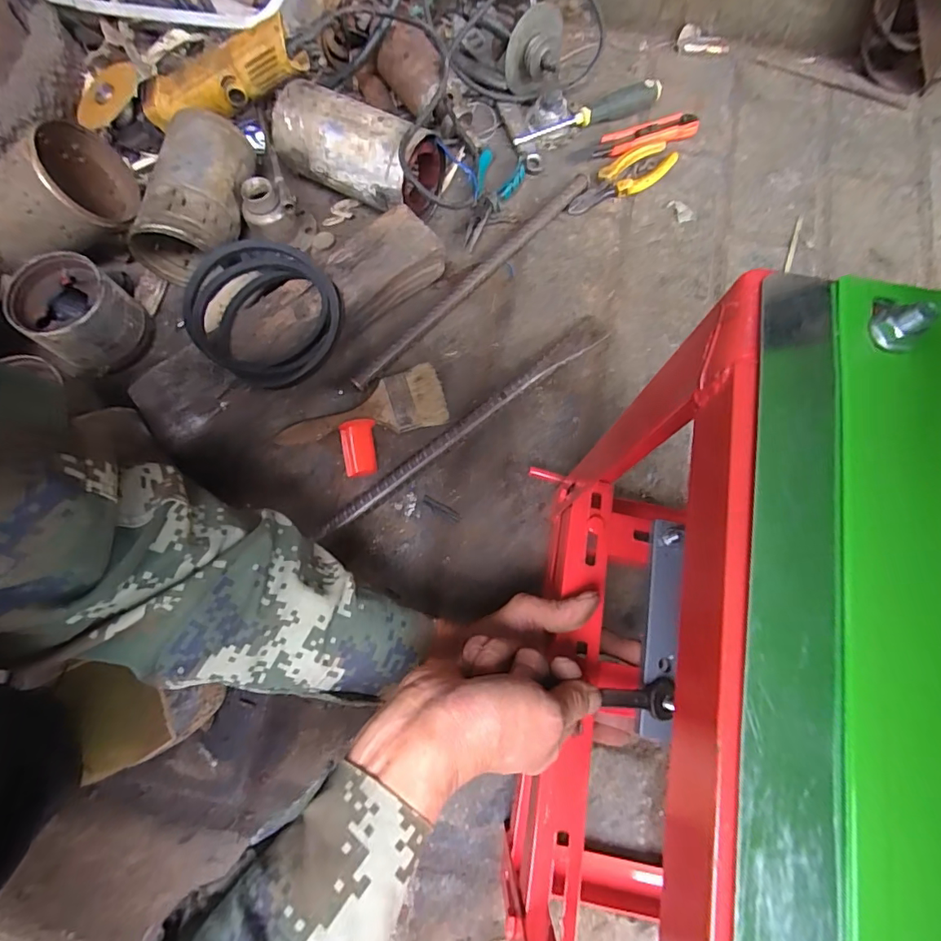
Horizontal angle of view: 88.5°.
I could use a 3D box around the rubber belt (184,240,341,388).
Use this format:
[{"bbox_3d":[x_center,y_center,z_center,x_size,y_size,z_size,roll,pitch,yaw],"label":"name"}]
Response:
[{"bbox_3d":[-0.206,-0.155,0.488,0.149,0.034,0.154,-7,73,-1],"label":"rubber belt"}]

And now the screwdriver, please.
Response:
[{"bbox_3d":[0.156,-0.468,0.635,0.203,0.030,0.026,-22,77,-7],"label":"screwdriver"}]

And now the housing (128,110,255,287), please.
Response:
[{"bbox_3d":[-0.322,-0.320,0.568,0.109,0.091,0.173,8,73,3],"label":"housing"}]

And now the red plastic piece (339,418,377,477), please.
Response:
[{"bbox_3d":[-0.121,-0.025,0.522,0.033,0.029,0.060,-5,76,-3],"label":"red plastic piece"}]

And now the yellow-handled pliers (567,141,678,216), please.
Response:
[{"bbox_3d":[0.192,-0.374,0.617,0.166,0.012,0.054,-33,79,-9],"label":"yellow-handled pliers"}]

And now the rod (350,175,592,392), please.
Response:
[{"bbox_3d":[0.009,-0.228,0.570,0.014,0.020,0.380,43,78,9],"label":"rod"}]

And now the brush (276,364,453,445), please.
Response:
[{"bbox_3d":[-0.121,-0.068,0.533,0.183,0.020,0.068,-12,76,-4],"label":"brush"}]

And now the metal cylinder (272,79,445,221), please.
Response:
[{"bbox_3d":[-0.136,-0.377,0.562,0.203,0.092,0.092,26,75,9],"label":"metal cylinder"}]

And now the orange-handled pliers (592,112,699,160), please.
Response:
[{"bbox_3d":[0.228,-0.439,0.633,0.147,0.010,0.037,-19,77,-6],"label":"orange-handled pliers"}]

